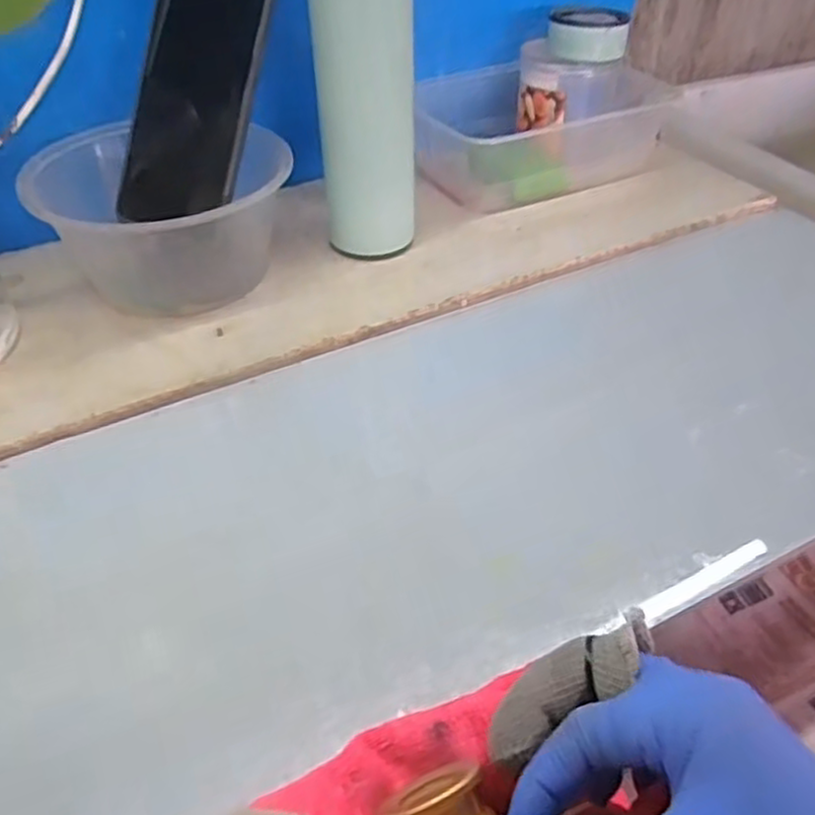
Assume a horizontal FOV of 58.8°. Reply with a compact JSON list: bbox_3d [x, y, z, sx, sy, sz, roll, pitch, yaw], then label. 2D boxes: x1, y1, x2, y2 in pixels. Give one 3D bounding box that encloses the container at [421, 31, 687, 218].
[{"bbox_3d":[0.114,-0.253,0.620,0.209,0.084,0.126,-21,49,-22],"label":"container"}]

